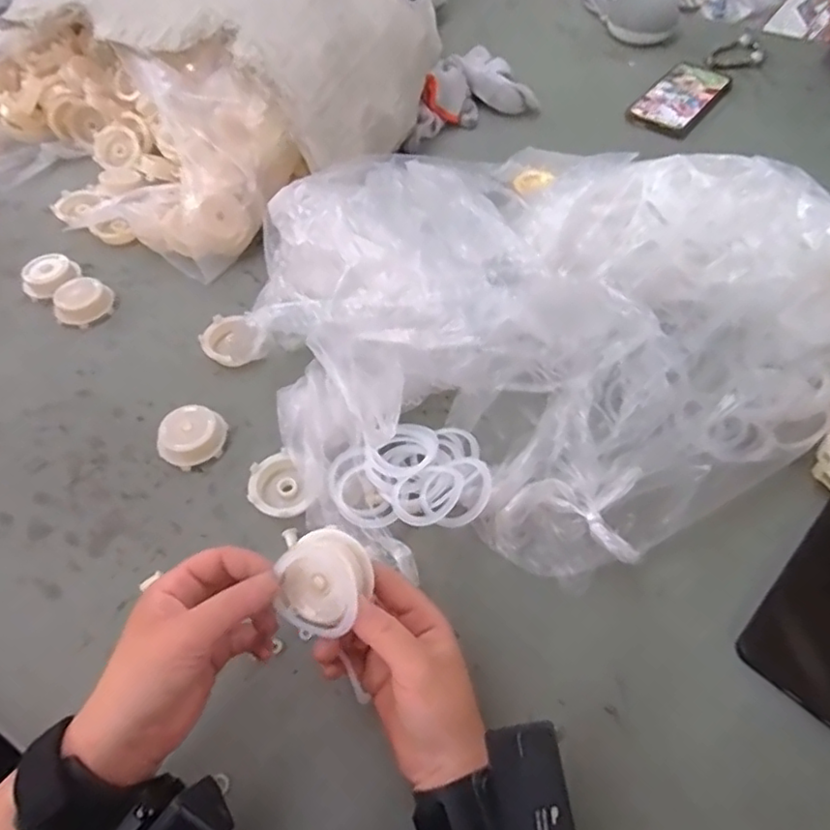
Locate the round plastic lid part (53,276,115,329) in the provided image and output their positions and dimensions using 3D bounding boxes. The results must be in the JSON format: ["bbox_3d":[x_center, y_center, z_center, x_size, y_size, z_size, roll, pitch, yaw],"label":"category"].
[{"bbox_3d":[-0.322,-0.111,0.588,0.052,0.018,0.051,-1,55,1],"label":"round plastic lid part"}]

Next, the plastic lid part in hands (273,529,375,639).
[{"bbox_3d":[-0.053,0.093,0.341,0.048,0.017,0.056,7,55,7],"label":"plastic lid part in hands"}]

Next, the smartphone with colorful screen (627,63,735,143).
[{"bbox_3d":[0.349,-0.417,0.786,0.077,0.009,0.165,34,62,23],"label":"smartphone with colorful screen"}]

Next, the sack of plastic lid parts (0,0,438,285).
[{"bbox_3d":[-0.267,-0.408,0.696,0.507,0.179,0.421,29,60,20],"label":"sack of plastic lid parts"}]

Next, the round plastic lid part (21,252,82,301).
[{"bbox_3d":[-0.365,-0.138,0.606,0.045,0.019,0.054,14,56,11],"label":"round plastic lid part"}]

